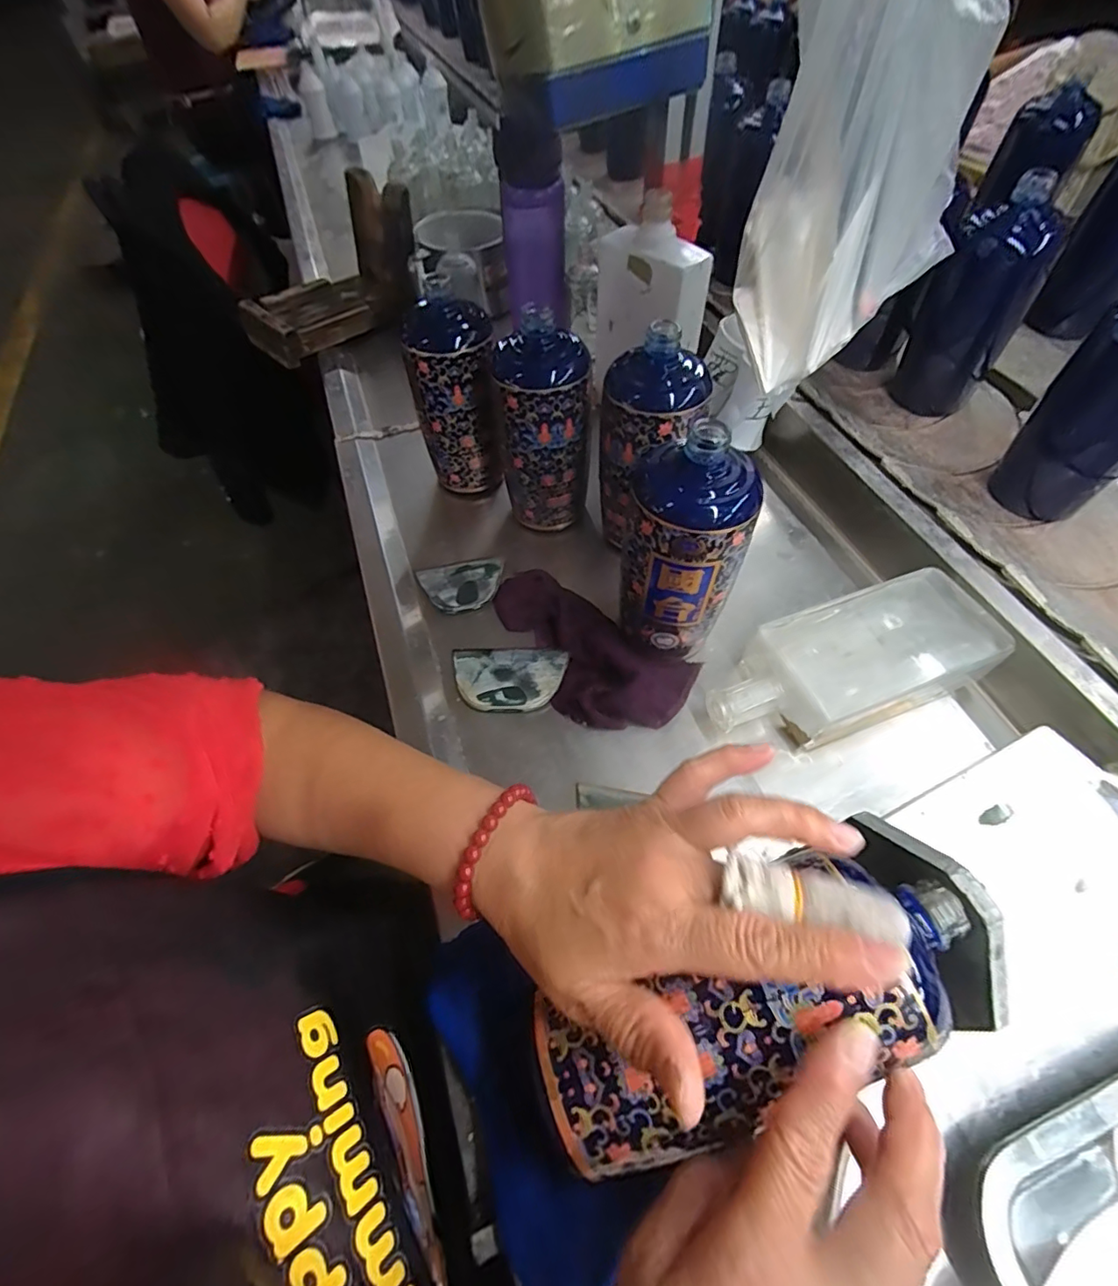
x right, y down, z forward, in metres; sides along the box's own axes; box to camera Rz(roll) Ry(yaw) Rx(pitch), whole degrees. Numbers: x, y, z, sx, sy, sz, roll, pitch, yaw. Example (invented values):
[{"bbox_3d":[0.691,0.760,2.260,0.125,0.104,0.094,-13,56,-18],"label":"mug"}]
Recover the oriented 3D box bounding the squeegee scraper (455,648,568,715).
[{"bbox_3d":[-0.041,0.028,0.434,0.091,0.005,0.058,-1,58,4],"label":"squeegee scraper"}]

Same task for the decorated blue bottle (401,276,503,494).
[{"bbox_3d":[-0.094,-0.226,0.511,0.079,0.167,0.064,-14,58,-5],"label":"decorated blue bottle"}]

